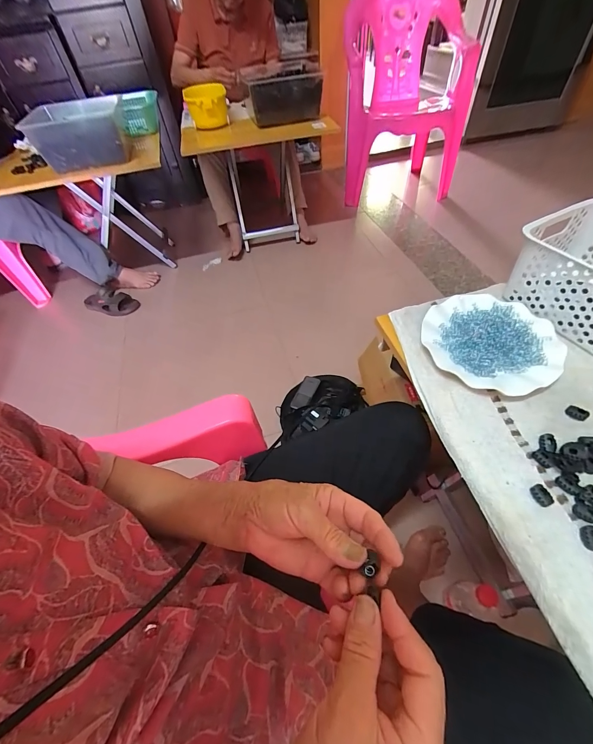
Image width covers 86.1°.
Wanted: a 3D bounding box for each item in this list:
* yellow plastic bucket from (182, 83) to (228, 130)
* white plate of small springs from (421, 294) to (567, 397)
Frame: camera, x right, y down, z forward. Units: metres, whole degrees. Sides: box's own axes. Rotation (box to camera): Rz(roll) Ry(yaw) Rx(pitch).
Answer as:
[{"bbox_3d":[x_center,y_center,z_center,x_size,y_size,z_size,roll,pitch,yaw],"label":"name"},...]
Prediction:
[{"bbox_3d":[-0.366,-1.086,1.299,0.162,0.131,0.129,-17,52,-8],"label":"yellow plastic bucket"},{"bbox_3d":[0.273,-0.048,0.450,0.174,0.033,0.171,-3,51,3],"label":"white plate of small springs"}]

